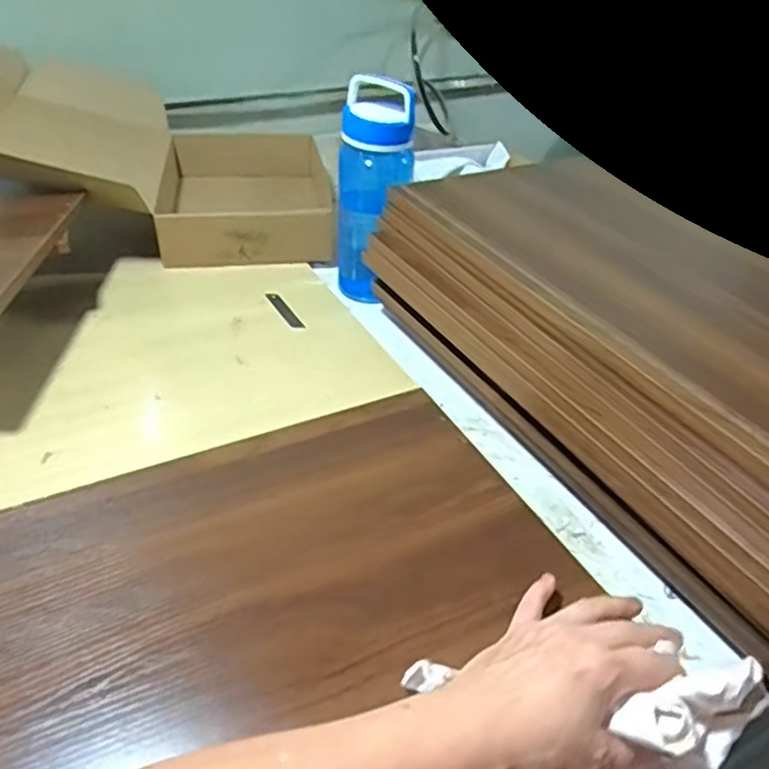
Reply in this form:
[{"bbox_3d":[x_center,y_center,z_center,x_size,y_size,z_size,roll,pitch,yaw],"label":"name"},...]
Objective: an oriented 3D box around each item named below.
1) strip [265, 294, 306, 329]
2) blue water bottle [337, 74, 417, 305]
[{"bbox_3d":[-0.140,-0.103,0.925,0.022,0.007,0.100,-20,45,-24],"label":"strip"},{"bbox_3d":[-0.022,-0.257,0.901,0.108,0.280,0.089,12,41,13],"label":"blue water bottle"}]

